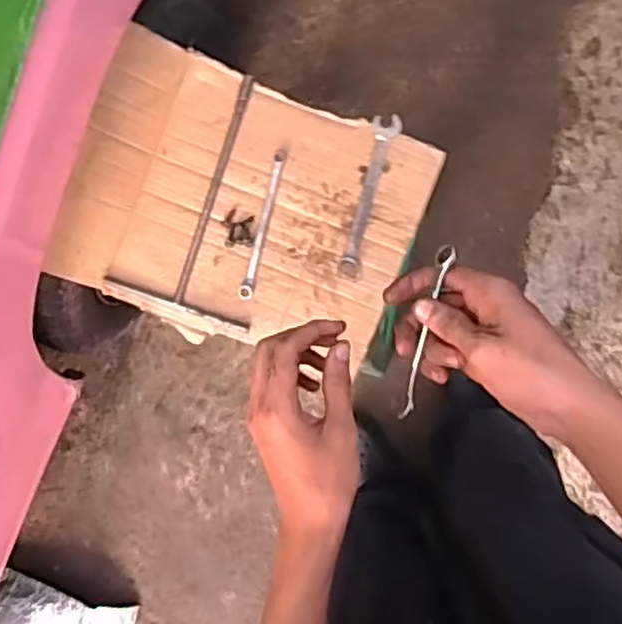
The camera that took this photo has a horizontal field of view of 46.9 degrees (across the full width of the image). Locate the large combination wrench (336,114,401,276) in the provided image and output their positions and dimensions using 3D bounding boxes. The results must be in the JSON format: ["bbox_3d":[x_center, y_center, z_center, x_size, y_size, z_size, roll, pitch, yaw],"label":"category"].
[{"bbox_3d":[0.071,-0.141,0.881,0.032,0.013,0.203,14,90,4],"label":"large combination wrench"}]

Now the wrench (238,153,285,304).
[{"bbox_3d":[-0.060,-0.108,0.896,0.016,0.011,0.187,14,90,4],"label":"wrench"}]

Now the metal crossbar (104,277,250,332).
[{"bbox_3d":[-0.170,-0.009,0.908,0.191,0.017,0.014,20,91,4],"label":"metal crossbar"}]

